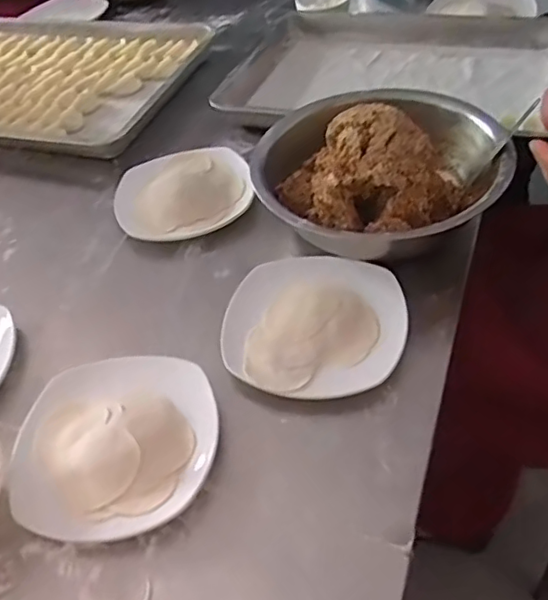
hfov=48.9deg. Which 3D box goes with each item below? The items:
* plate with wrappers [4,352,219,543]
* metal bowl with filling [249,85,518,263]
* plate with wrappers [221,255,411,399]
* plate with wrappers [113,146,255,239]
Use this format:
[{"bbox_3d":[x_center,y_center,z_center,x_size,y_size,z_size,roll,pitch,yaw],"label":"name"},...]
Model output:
[{"bbox_3d":[-0.143,0.121,0.542,0.173,0.034,0.171,-2,48,4],"label":"plate with wrappers"},{"bbox_3d":[0.126,-0.155,0.710,0.274,0.123,0.269,-4,46,4],"label":"metal bowl with filling"},{"bbox_3d":[0.040,0.024,0.620,0.179,0.028,0.171,3,48,9],"label":"plate with wrappers"},{"bbox_3d":[-0.122,-0.147,0.793,0.178,0.035,0.164,-3,48,3],"label":"plate with wrappers"}]

